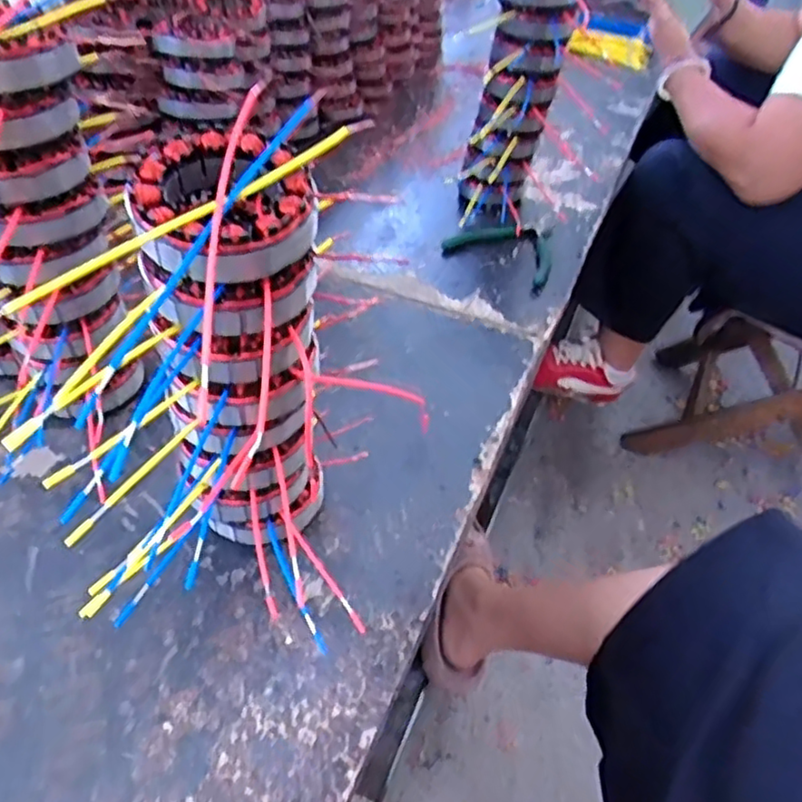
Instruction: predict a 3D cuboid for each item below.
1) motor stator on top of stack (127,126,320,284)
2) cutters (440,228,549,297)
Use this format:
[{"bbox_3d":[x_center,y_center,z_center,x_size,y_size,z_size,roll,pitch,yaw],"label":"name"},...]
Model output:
[{"bbox_3d":[-0.087,-0.095,0.320,0.082,0.040,0.085,3,44,-3],"label":"motor stator on top of stack"},{"bbox_3d":[0.133,-0.186,0.774,0.129,0.018,0.134,29,49,22],"label":"cutters"}]

